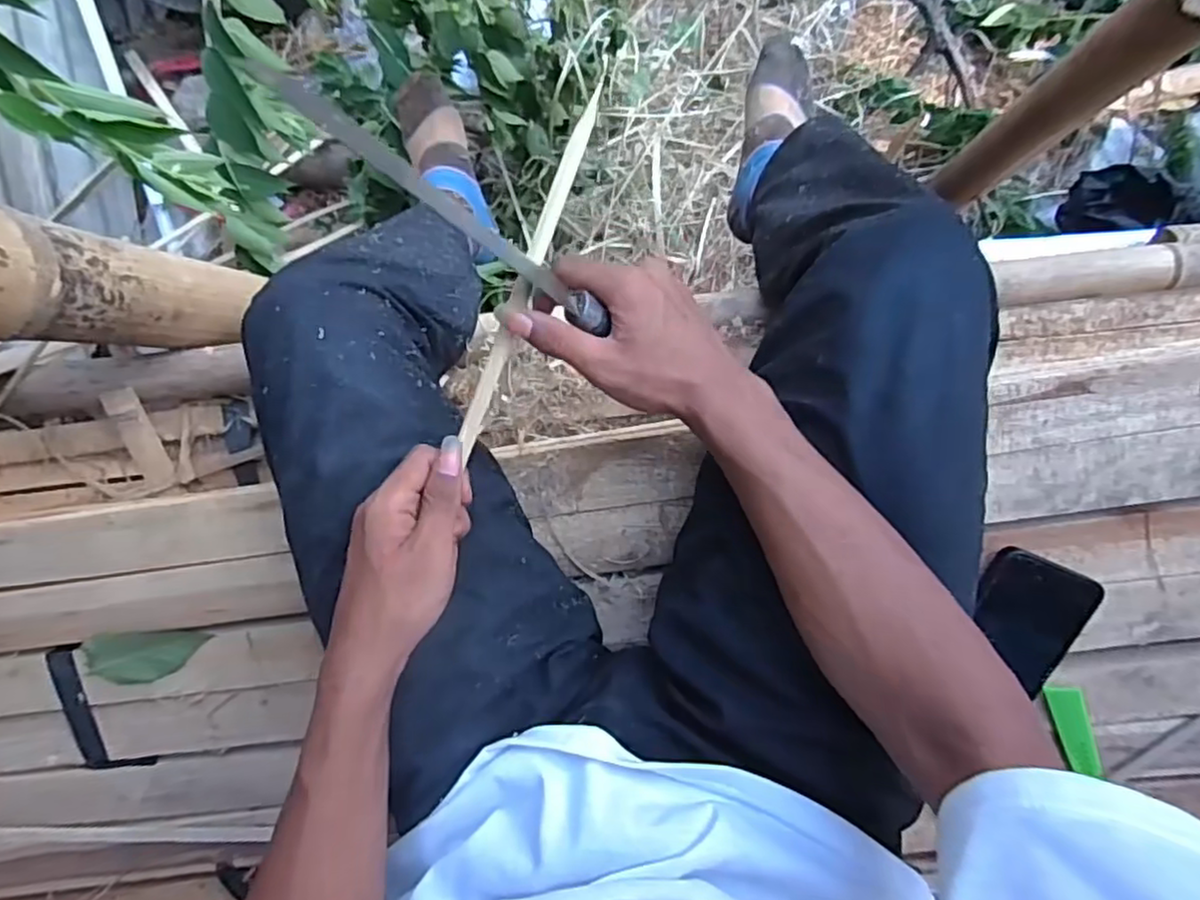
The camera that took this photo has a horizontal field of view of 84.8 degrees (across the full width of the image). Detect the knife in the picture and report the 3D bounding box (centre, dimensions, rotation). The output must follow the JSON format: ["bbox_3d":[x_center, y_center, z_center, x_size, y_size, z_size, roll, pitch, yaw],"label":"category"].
[{"bbox_3d":[-0.065,-0.109,0.310,0.191,0.019,0.013,29,101,-42],"label":"knife"}]

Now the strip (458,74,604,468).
[{"bbox_3d":[-0.040,-0.096,0.364,0.010,0.008,0.202,23,99,0],"label":"strip"}]

